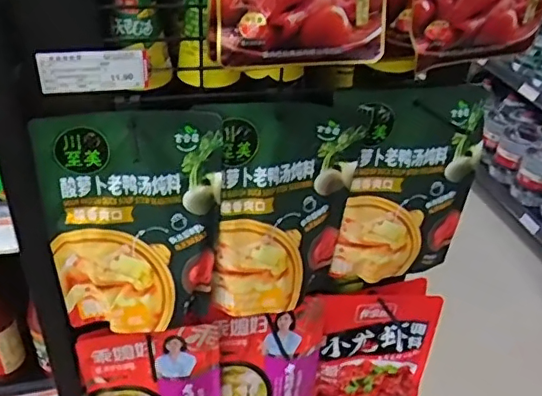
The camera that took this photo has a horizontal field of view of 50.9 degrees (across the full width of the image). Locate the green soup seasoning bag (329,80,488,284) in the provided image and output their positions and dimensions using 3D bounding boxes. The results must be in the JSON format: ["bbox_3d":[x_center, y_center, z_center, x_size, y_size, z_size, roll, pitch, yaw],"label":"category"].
[{"bbox_3d":[0.161,-0.011,0.667,0.157,0.255,0.030,-5,30,-8],"label":"green soup seasoning bag"}]

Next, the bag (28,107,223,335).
[{"bbox_3d":[-0.143,0.032,0.595,0.174,0.253,0.022,-3,27,-10],"label":"bag"}]

